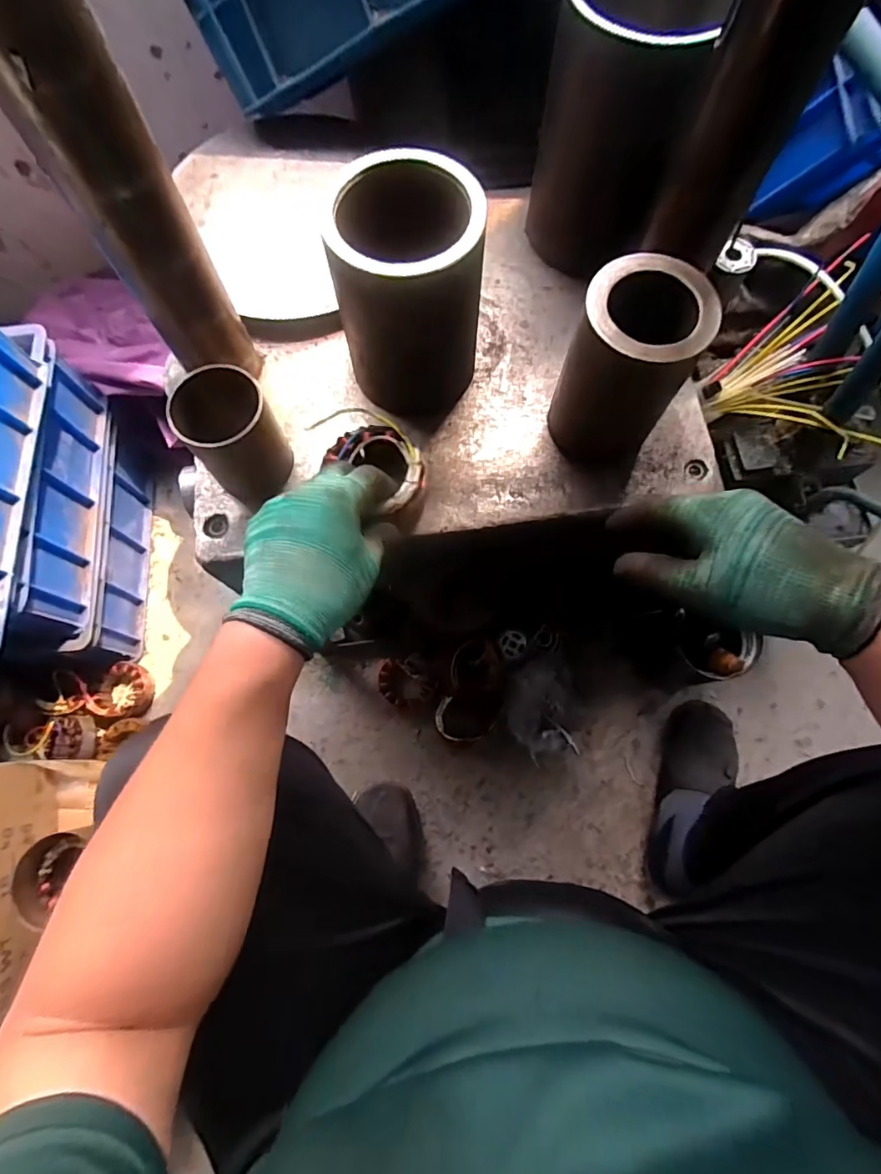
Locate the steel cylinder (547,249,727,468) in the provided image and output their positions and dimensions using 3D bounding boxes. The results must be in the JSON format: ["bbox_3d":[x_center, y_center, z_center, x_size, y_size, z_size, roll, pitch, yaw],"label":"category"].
[{"bbox_3d":[0.141,-0.165,0.407,0.087,0.137,0.087,26,75,8],"label":"steel cylinder"}]

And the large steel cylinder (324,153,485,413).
[{"bbox_3d":[-0.021,-0.228,0.418,0.100,0.154,0.104,8,73,2],"label":"large steel cylinder"}]

